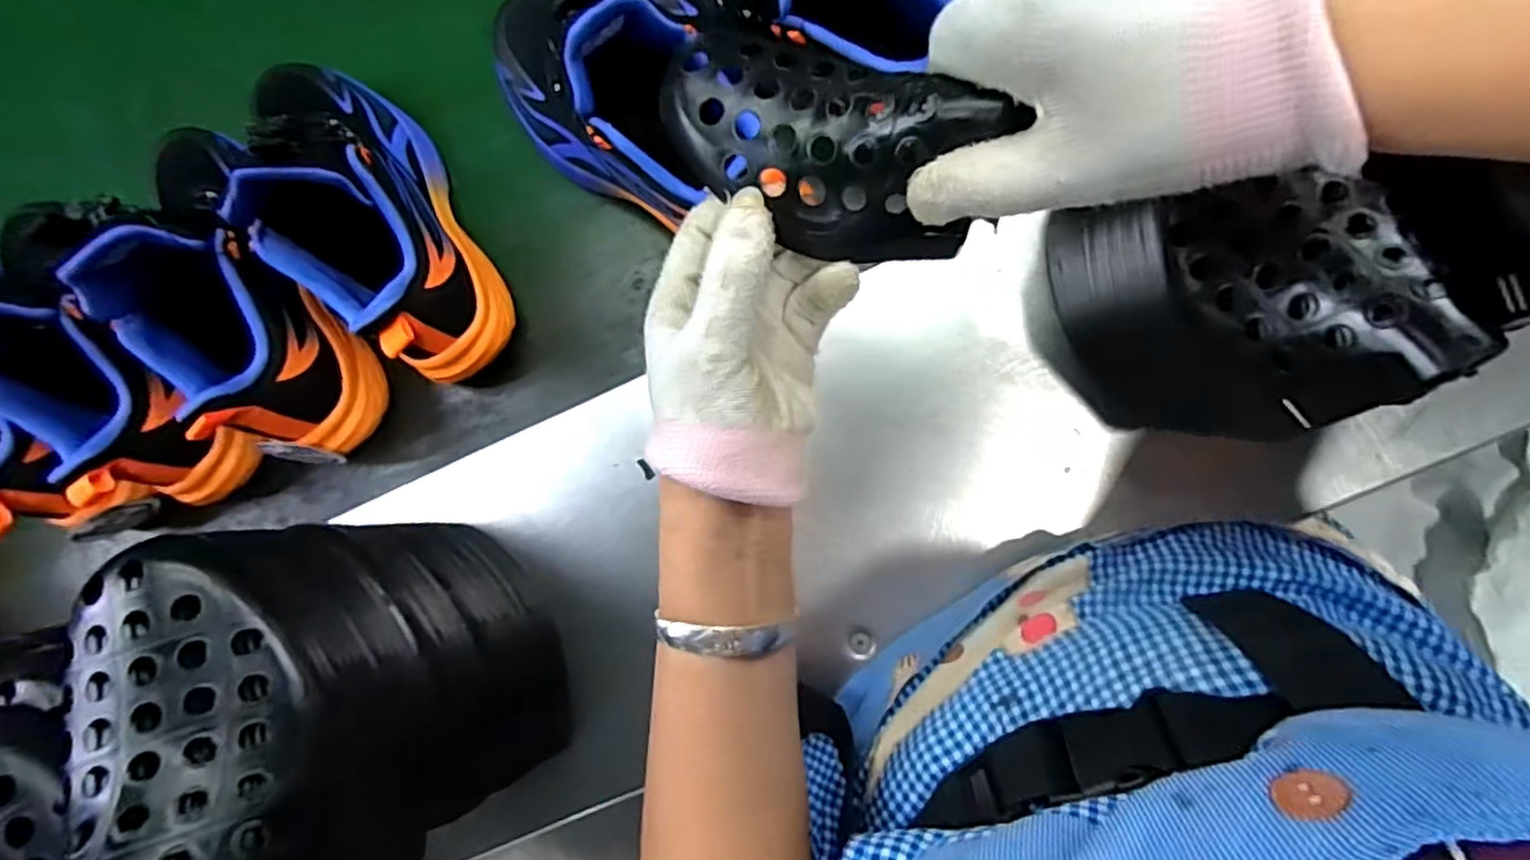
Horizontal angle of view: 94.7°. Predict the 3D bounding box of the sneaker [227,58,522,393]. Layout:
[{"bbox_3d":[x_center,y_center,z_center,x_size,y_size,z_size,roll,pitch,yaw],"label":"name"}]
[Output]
[{"bbox_3d":[-0.253,-0.141,0.440,0.096,0.136,0.231,-30,84,3],"label":"sneaker"}]

